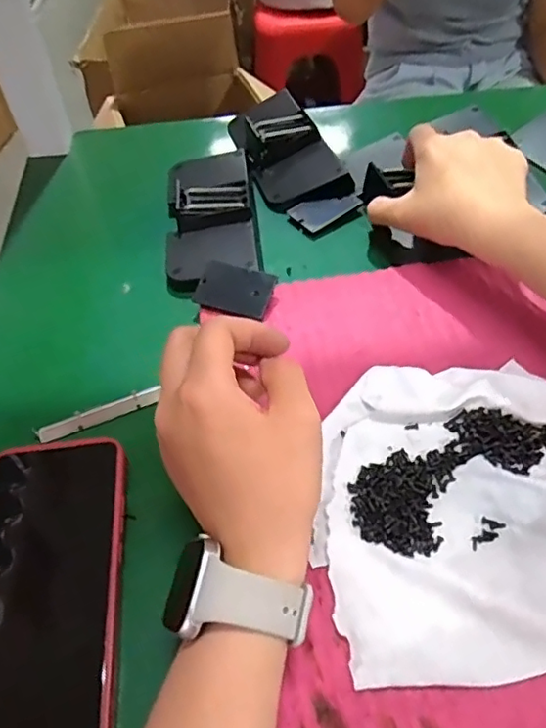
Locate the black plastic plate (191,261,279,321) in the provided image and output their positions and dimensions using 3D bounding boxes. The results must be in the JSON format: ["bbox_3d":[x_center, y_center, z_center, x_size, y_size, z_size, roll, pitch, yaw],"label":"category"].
[{"bbox_3d":[-0.027,-0.054,0.423,0.055,0.004,0.038,15,70,17],"label":"black plastic plate"}]

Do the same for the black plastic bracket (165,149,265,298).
[{"bbox_3d":[-0.051,-0.117,0.474,0.072,0.027,0.143,-7,52,-3],"label":"black plastic bracket"}]

